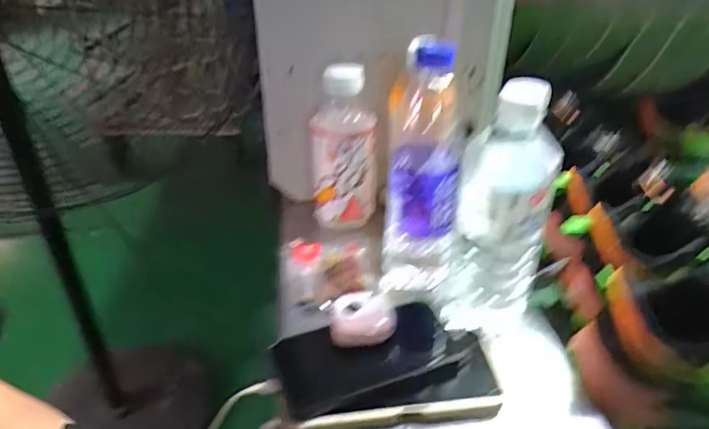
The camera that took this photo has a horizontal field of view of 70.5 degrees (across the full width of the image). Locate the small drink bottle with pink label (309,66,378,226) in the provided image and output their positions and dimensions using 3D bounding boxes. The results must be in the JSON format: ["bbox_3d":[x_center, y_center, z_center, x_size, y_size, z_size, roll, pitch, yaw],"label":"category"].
[{"bbox_3d":[-0.012,-0.067,0.542,0.067,0.171,0.057,6,33,9],"label":"small drink bottle with pink label"}]

